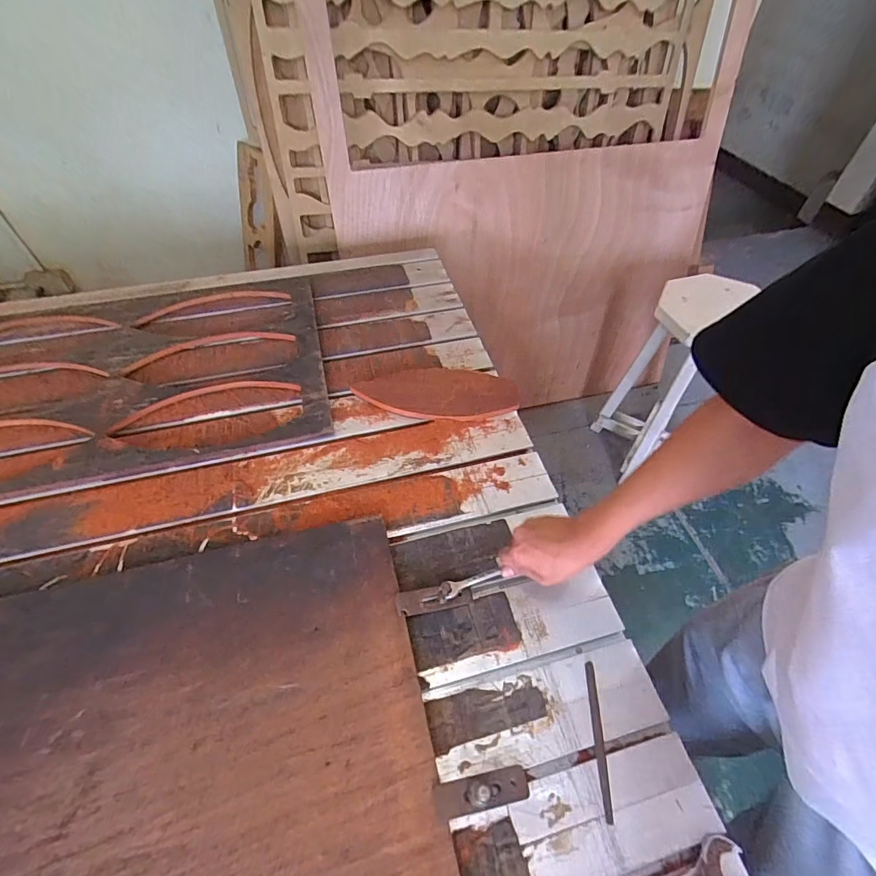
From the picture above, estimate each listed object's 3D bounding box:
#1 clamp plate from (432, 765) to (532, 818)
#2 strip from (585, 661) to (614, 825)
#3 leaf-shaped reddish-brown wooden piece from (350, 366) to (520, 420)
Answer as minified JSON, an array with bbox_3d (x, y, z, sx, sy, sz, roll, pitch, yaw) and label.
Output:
[{"bbox_3d":[0.046,0.360,0.461,0.097,0.019,0.029,-8,53,-7],"label":"clamp plate"},{"bbox_3d":[0.178,0.329,0.500,0.011,0.005,0.146,3,52,1],"label":"strip"},{"bbox_3d":[-0.001,-0.086,0.803,0.279,0.024,0.119,2,52,1],"label":"leaf-shaped reddish-brown wooden piece"}]

